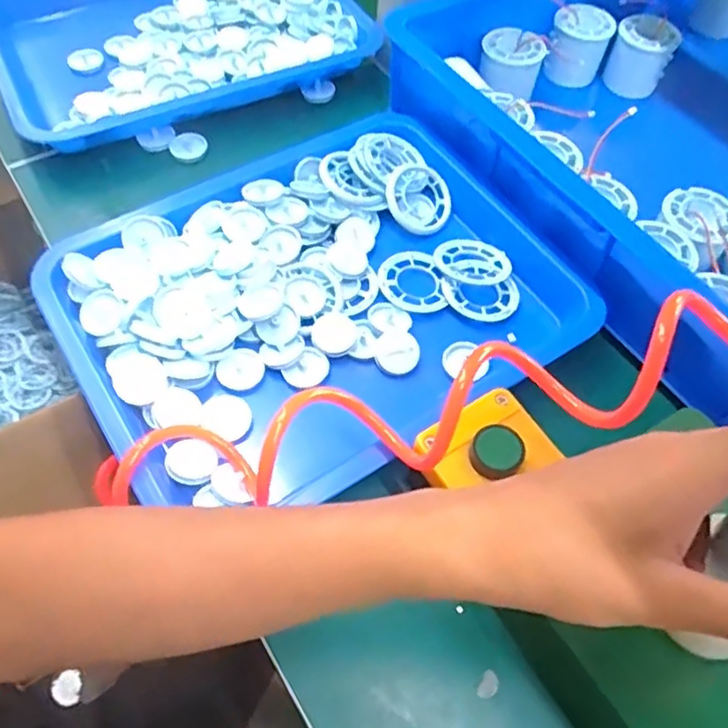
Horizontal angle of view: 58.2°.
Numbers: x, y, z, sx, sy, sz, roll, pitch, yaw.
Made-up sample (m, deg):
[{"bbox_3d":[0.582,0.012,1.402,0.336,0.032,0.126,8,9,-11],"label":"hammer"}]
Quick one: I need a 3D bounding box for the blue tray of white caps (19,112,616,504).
[{"bbox_3d":[-0.029,-0.043,0.468,0.339,0.044,0.263,-29,63,-20],"label":"blue tray of white caps"}]

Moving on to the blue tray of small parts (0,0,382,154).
[{"bbox_3d":[-0.185,-0.319,0.644,0.326,0.061,0.269,-24,62,-17],"label":"blue tray of small parts"}]

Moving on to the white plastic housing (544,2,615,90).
[{"bbox_3d":[0.202,-0.298,0.622,0.057,0.055,0.059,17,58,8],"label":"white plastic housing"}]

